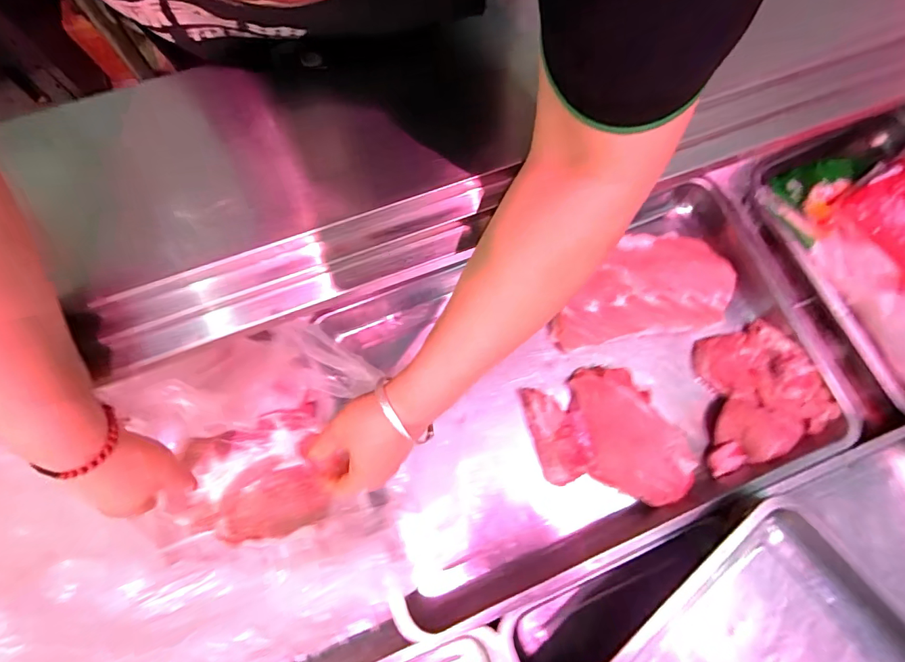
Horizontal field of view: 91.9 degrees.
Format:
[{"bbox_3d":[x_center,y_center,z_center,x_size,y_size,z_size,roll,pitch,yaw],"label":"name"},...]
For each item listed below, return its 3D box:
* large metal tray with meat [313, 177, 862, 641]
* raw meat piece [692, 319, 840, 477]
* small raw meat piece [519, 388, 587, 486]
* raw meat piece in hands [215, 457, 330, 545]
[{"bbox_3d":[0.163,0.057,0.555,0.575,0.083,0.393,-20,76,-5],"label":"large metal tray with meat"},{"bbox_3d":[0.373,0.077,0.557,0.162,0.049,0.155,-20,76,-6],"label":"raw meat piece"},{"bbox_3d":[0.127,0.124,0.538,0.052,0.034,0.117,-14,76,-4],"label":"small raw meat piece"},{"bbox_3d":[-0.219,0.200,0.514,0.124,0.032,0.085,-22,76,-6],"label":"raw meat piece in hands"}]

